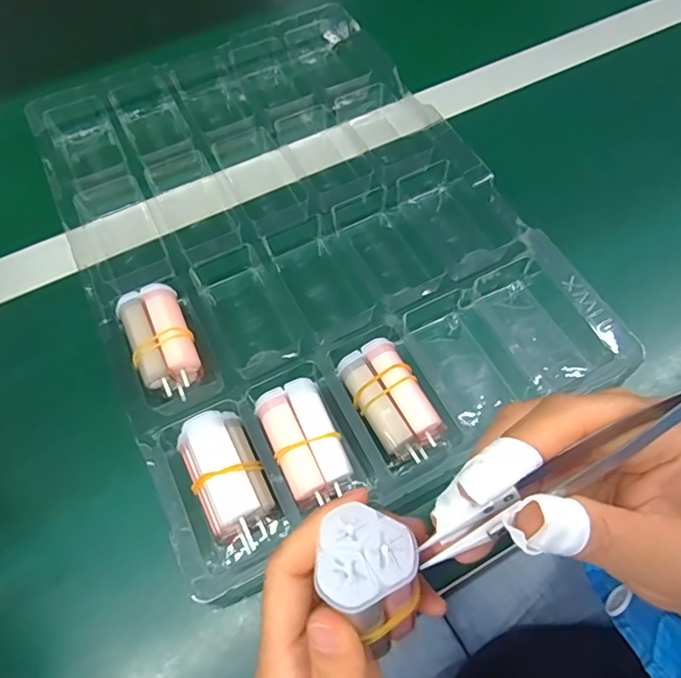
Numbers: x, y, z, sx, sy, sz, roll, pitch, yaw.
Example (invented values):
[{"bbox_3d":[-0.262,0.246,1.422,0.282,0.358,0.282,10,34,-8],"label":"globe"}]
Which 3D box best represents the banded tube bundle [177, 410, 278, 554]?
[{"bbox_3d":[-0.060,0.076,0.275,0.036,0.027,0.071,-27,65,-11],"label":"banded tube bundle"}]

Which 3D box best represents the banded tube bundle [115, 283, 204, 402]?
[{"bbox_3d":[-0.110,0.003,0.314,0.036,0.029,0.066,-24,65,-10],"label":"banded tube bundle"}]

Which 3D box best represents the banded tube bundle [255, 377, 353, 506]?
[{"bbox_3d":[-0.019,0.058,0.284,0.035,0.030,0.064,-25,65,-10],"label":"banded tube bundle"}]

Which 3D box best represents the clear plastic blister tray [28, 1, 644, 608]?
[{"bbox_3d":[-0.037,-0.083,0.359,0.279,0.034,0.391,-26,65,-11],"label":"clear plastic blister tray"}]

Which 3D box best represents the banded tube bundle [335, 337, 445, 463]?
[{"bbox_3d":[0.029,0.038,0.294,0.037,0.033,0.068,-25,65,-10],"label":"banded tube bundle"}]

